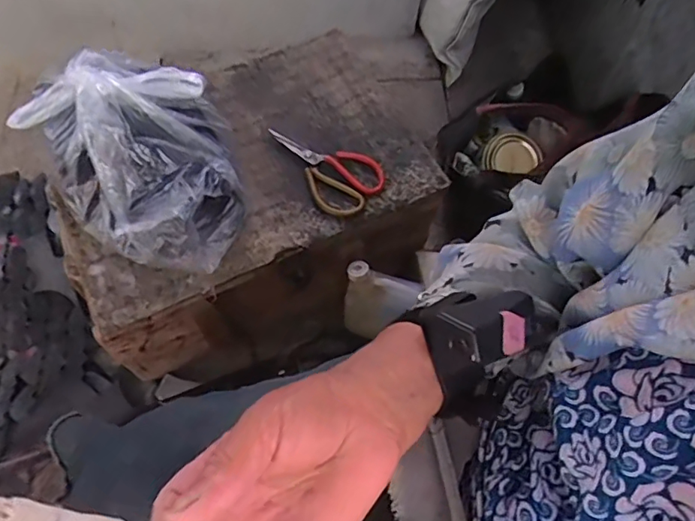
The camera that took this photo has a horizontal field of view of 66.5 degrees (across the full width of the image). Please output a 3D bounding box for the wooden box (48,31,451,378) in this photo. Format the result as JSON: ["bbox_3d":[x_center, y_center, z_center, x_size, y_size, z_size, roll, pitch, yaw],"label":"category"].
[{"bbox_3d":[-0.133,-0.076,0.814,0.519,0.273,0.368,-24,63,-16],"label":"wooden box"}]

